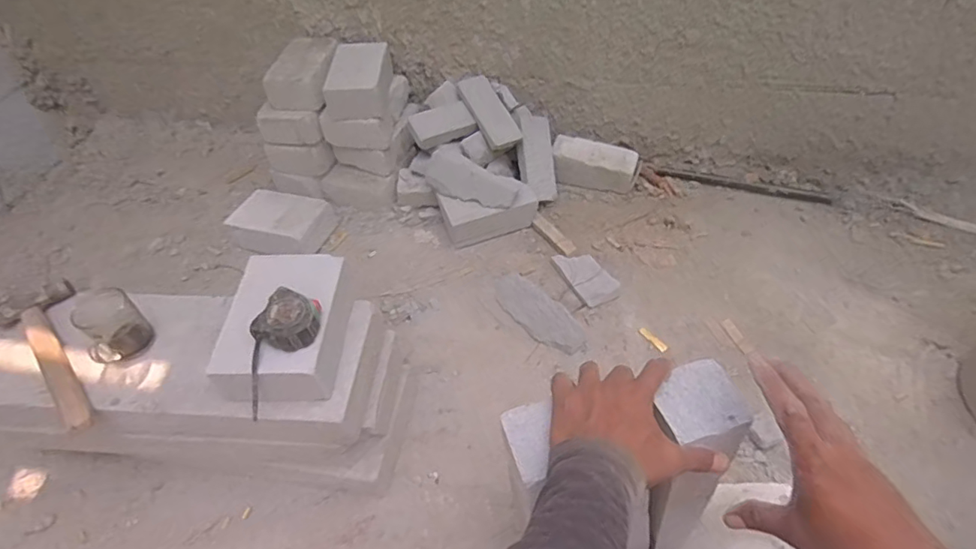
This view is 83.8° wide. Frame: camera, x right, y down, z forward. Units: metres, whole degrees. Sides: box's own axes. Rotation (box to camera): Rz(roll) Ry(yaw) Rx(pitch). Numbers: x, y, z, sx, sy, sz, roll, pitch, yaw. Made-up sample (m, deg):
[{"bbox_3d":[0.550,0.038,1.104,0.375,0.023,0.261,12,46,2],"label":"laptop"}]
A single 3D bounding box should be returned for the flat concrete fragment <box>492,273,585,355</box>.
[{"bbox_3d":[0.091,0.066,1.005,0.198,0.080,0.023,40,29,24],"label":"flat concrete fragment"}]

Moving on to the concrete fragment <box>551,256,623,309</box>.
[{"bbox_3d":[0.199,0.001,1.095,0.084,0.029,0.148,-22,51,-15],"label":"concrete fragment"}]

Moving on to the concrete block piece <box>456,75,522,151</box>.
[{"bbox_3d":[-0.001,-0.363,1.198,0.070,0.029,0.182,-28,81,-19],"label":"concrete block piece"}]

